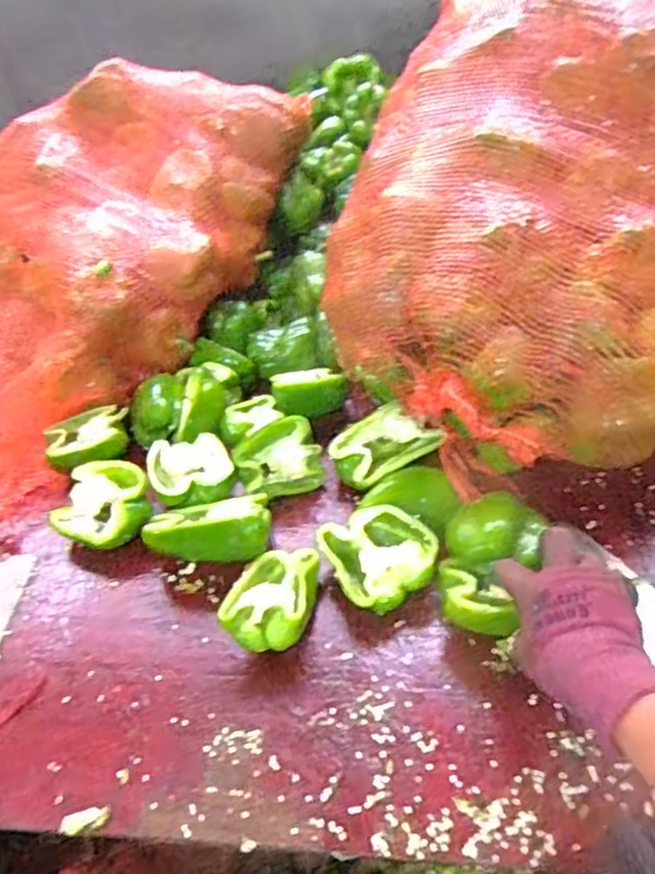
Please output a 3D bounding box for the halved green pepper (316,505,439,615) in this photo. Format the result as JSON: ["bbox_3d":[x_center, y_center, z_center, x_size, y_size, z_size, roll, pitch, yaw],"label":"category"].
[{"bbox_3d":[0.048,0.112,0.623,0.091,0.044,0.099,-4,41,4],"label":"halved green pepper"}]

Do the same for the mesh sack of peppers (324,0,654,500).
[{"bbox_3d":[0.254,-0.286,0.730,0.421,0.329,0.560,17,47,26],"label":"mesh sack of peppers"}]

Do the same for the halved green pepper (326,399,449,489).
[{"bbox_3d":[0.060,0.013,0.739,0.110,0.046,0.068,-27,45,-20],"label":"halved green pepper"}]

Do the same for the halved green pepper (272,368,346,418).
[{"bbox_3d":[-0.024,-0.056,0.824,0.083,0.035,0.062,-20,43,-13],"label":"halved green pepper"}]

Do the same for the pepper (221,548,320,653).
[{"bbox_3d":[-0.048,0.140,0.600,0.074,0.054,0.114,-3,42,6],"label":"pepper"}]

